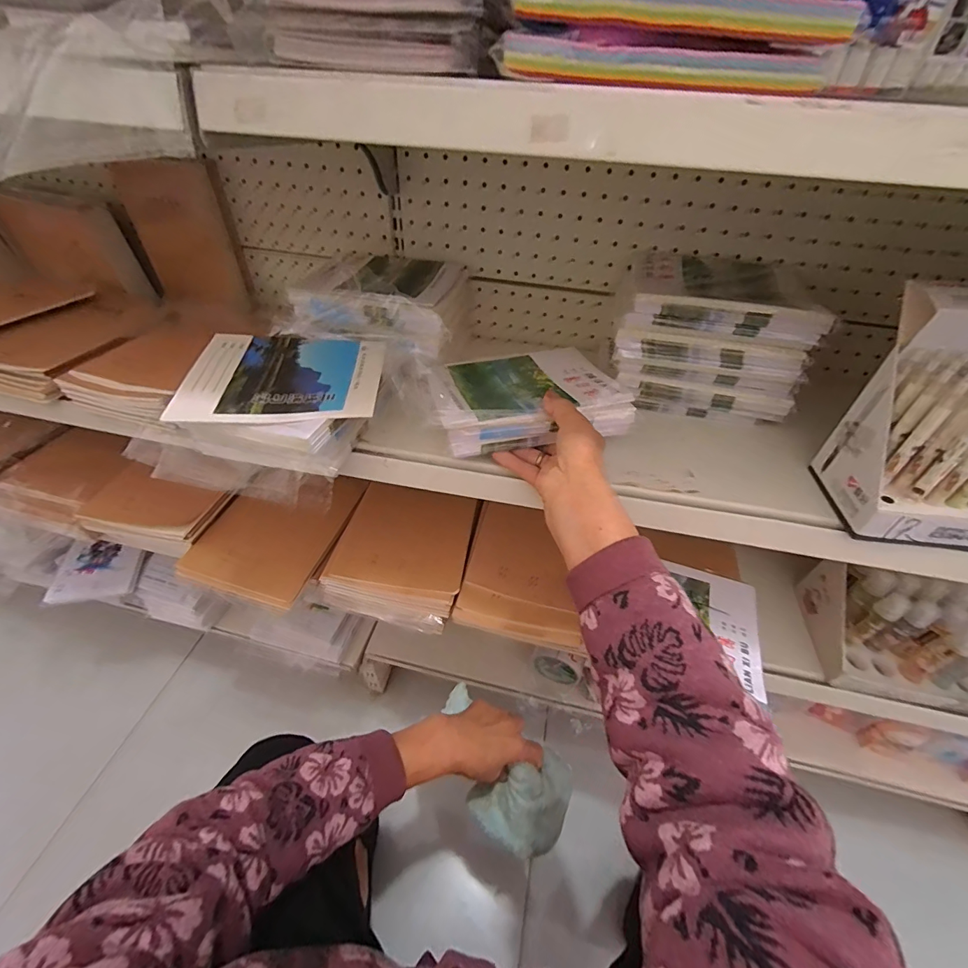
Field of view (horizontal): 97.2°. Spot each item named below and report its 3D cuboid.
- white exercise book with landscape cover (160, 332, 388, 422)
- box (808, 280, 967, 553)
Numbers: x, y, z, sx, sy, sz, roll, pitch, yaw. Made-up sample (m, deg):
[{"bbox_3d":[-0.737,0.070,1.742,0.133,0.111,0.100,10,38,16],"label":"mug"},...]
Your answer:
[{"bbox_3d":[-0.207,-0.116,0.449,0.190,0.010,0.149,-1,47,-5],"label":"white exercise book with landscape cover"},{"bbox_3d":[0.416,-0.052,0.360,0.157,0.174,0.136,3,44,0],"label":"box"}]

